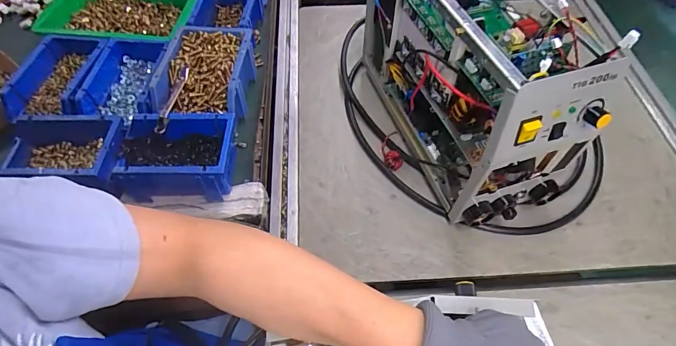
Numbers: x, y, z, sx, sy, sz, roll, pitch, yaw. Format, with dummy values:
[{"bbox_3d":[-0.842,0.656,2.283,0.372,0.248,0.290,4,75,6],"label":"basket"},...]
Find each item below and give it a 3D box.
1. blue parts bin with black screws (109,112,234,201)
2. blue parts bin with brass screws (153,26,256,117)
[{"bbox_3d":[-0.219,-0.024,0.520,0.151,0.066,0.102,1,56,0],"label":"blue parts bin with black screws"},{"bbox_3d":[-0.205,-0.145,0.604,0.127,0.073,0.174,0,56,0],"label":"blue parts bin with brass screws"}]

